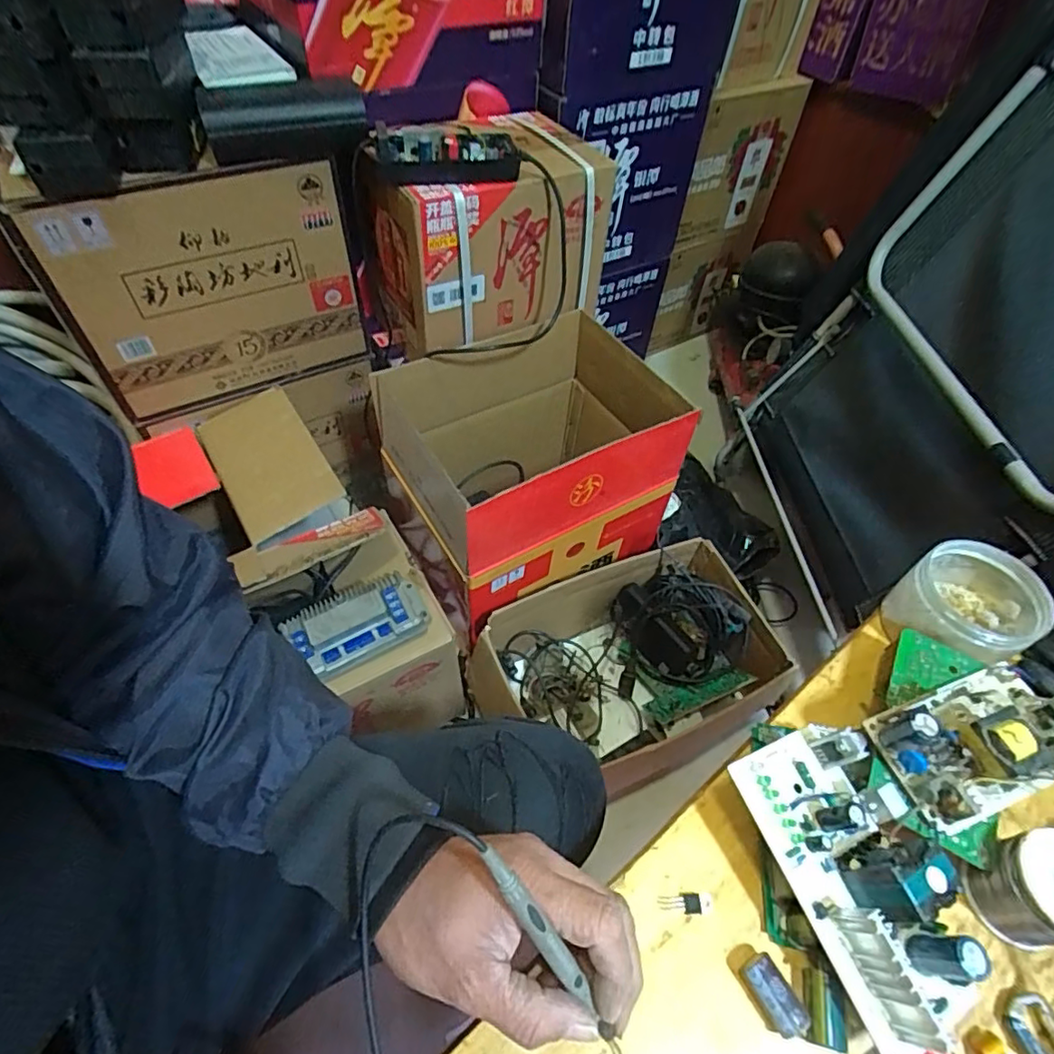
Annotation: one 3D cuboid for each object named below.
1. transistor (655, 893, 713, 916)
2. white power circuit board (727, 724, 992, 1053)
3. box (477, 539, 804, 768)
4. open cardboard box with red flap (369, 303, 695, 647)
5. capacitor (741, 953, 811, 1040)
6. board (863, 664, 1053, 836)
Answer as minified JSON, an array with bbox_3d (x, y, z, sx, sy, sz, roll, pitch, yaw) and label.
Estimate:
[{"bbox_3d":[0.091,0.217,0.334,0.030,0.004,0.011,4,53,-1],"label":"transistor"},{"bbox_3d":[0.180,0.180,0.307,0.078,0.044,0.145,-17,56,-16],"label":"white power circuit board"},{"bbox_3d":[0.144,0.214,0.894,0.422,0.168,0.249,-19,57,-17],"label":"box"},{"bbox_3d":[0.002,-0.091,0.903,0.394,0.278,0.290,-25,58,-21],"label":"open cardboard box with red flap"},{"bbox_3d":[0.128,0.245,0.302,0.018,0.014,0.034,-19,57,-17],"label":"capacitor"},{"bbox_3d":[0.280,0.126,0.350,0.120,0.035,0.068,-15,55,-15],"label":"board"}]

